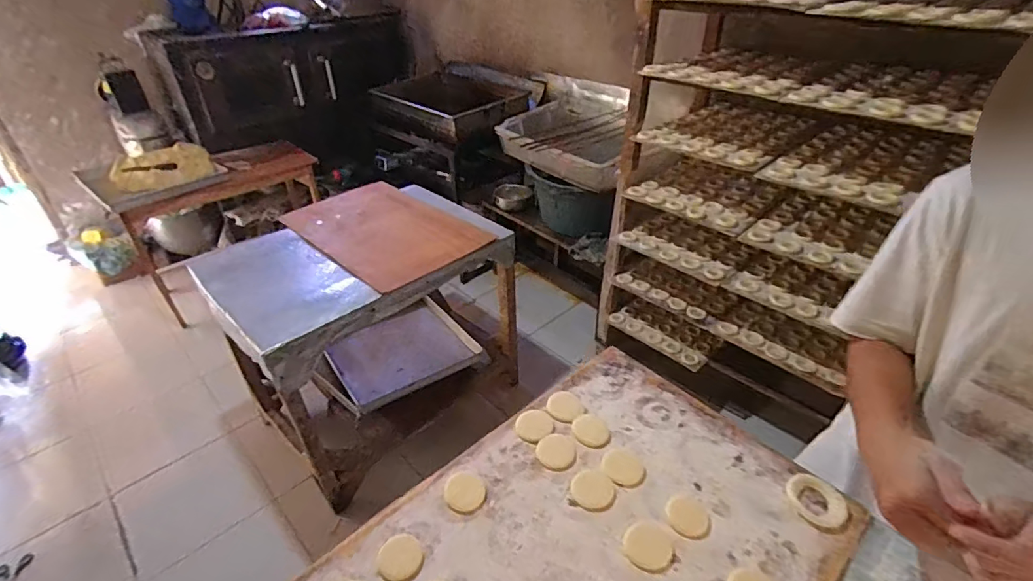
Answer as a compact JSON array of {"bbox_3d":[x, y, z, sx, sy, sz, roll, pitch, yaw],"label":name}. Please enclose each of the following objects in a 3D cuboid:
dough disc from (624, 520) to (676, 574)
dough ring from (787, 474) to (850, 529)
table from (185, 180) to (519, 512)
[{"bbox_3d":[0.160,0.308,0.594,0.057,0.004,0.057,-1,35,1],"label":"dough disc"},{"bbox_3d":[0.391,0.272,0.639,0.071,0.008,0.064,29,45,35],"label":"dough ring"},{"bbox_3d":[-0.523,0.094,1.775,0.869,0.672,0.674,-30,44,-34],"label":"table"}]

